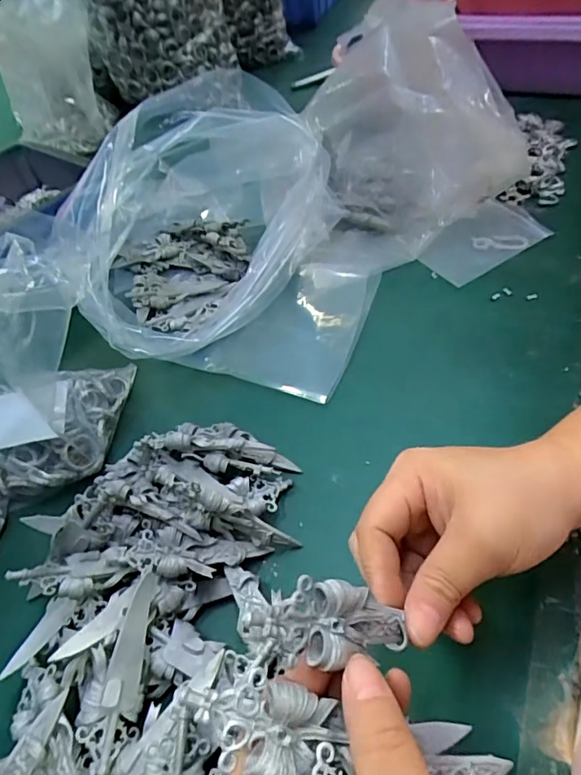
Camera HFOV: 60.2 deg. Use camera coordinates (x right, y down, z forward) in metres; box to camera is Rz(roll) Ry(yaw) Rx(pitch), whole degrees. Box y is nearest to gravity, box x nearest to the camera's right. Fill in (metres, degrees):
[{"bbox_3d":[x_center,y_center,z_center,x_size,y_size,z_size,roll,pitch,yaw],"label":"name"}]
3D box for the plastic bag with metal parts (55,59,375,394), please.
[{"bbox_3d":[-0.065,-0.143,0.432,0.256,0.143,0.236,4,52,12],"label":"plastic bag with metal parts"}]

